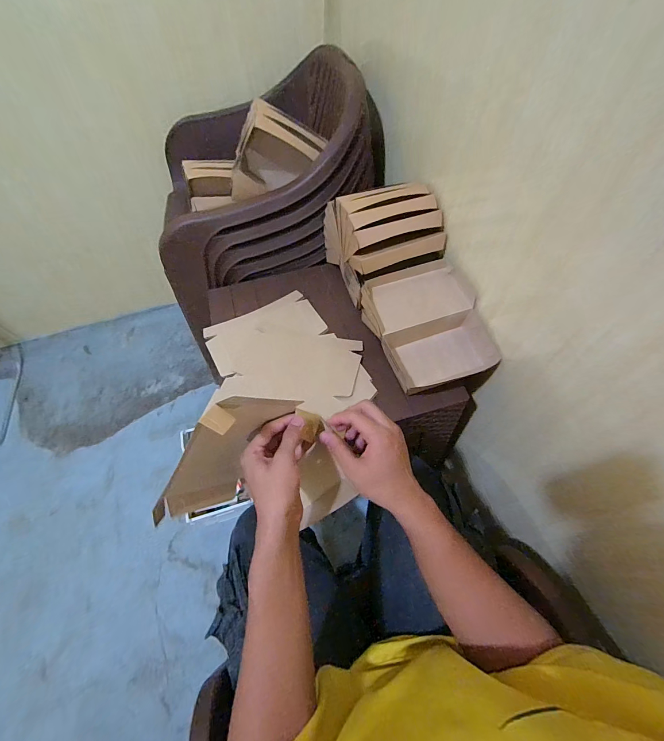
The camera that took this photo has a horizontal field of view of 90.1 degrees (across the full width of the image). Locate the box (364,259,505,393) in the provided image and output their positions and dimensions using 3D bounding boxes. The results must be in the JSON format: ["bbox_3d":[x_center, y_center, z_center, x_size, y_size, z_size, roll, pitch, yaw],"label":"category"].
[{"bbox_3d":[0.180,-0.091,0.655,0.199,0.086,0.242,-16,60,-9],"label":"box"}]

